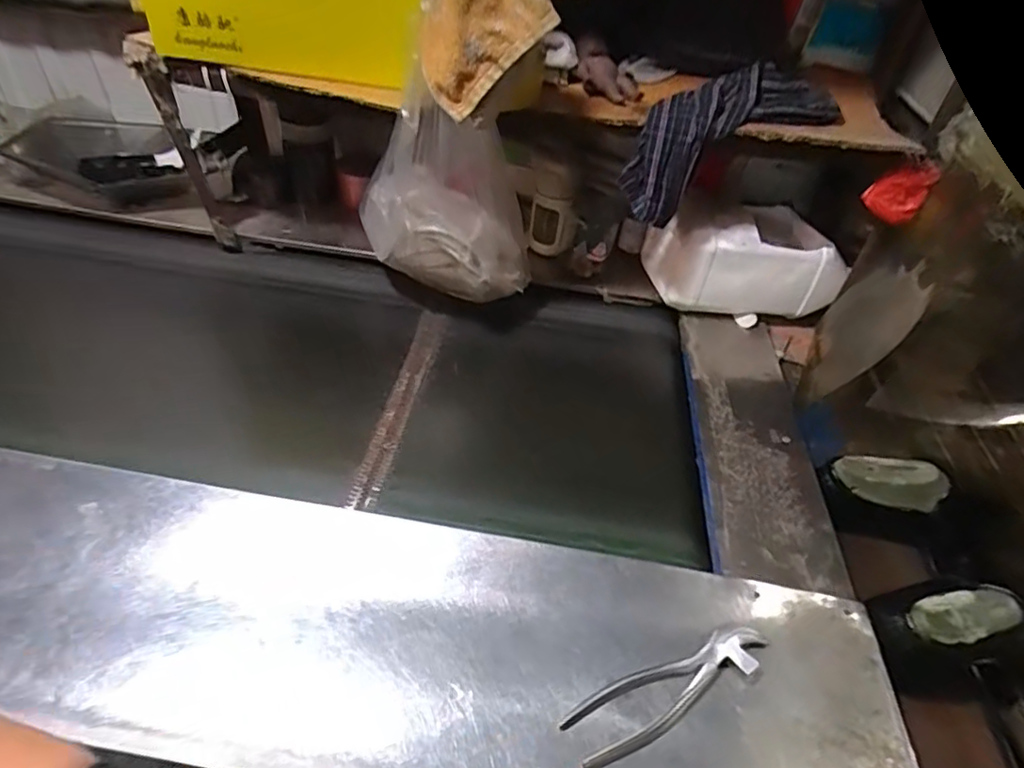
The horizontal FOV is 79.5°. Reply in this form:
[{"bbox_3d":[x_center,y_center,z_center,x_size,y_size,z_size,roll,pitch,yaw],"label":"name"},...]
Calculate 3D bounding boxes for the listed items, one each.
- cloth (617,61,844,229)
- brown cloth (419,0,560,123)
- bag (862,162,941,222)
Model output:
[{"bbox_3d":[0.269,-0.313,0.772,0.301,0.100,0.127,-33,55,-15],"label":"cloth"},{"bbox_3d":[-0.028,-0.381,0.606,0.108,0.192,0.105,-11,47,-18],"label":"brown cloth"},{"bbox_3d":[0.465,-0.229,0.740,0.060,0.067,0.033,3,44,-5],"label":"bag"}]

